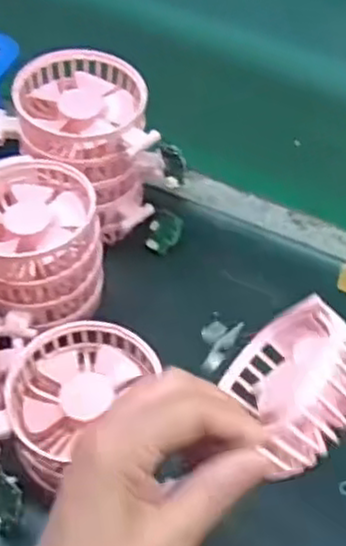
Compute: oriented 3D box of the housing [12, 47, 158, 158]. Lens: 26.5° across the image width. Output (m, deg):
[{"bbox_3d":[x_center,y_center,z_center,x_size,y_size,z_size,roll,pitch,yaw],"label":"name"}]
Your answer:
[{"bbox_3d":[-0.063,-0.113,0.518,0.091,0.037,0.106,-7,52,-10],"label":"housing"}]

